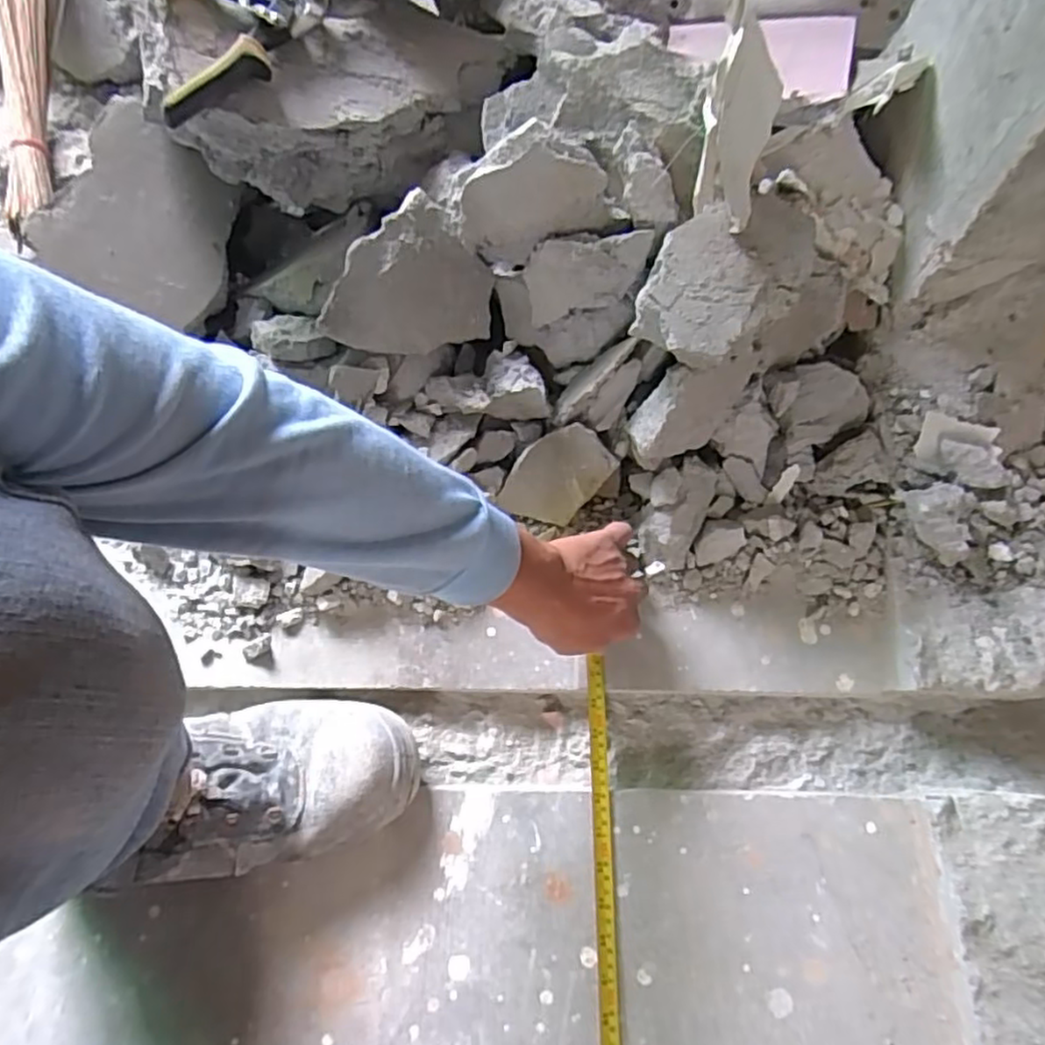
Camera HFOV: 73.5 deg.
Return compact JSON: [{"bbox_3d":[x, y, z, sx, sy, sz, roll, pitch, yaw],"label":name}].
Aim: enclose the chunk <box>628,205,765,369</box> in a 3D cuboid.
[{"bbox_3d":[0.144,-0.181,0.551,0.088,0.042,0.123,25,72,11],"label":"chunk"}]

